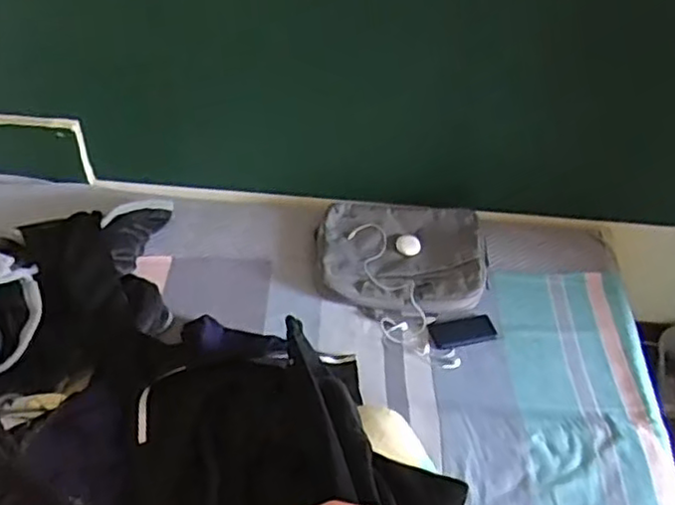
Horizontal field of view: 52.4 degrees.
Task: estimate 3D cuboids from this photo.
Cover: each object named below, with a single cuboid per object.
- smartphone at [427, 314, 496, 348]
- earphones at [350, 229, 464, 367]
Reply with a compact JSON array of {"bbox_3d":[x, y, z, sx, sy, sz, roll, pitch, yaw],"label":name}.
[{"bbox_3d":[0.300,0.188,1.659,0.148,0.012,0.086,-12,35,2],"label":"smartphone"},{"bbox_3d":[0.142,0.103,1.703,0.136,0.056,0.495,-13,44,-17],"label":"earphones"}]

